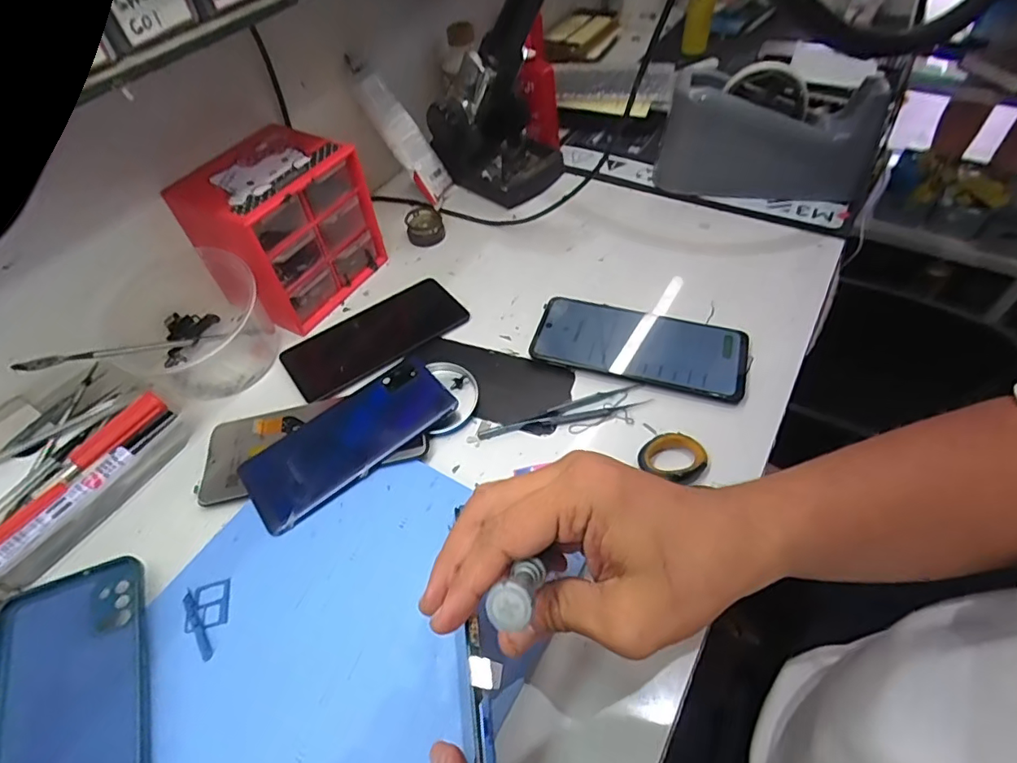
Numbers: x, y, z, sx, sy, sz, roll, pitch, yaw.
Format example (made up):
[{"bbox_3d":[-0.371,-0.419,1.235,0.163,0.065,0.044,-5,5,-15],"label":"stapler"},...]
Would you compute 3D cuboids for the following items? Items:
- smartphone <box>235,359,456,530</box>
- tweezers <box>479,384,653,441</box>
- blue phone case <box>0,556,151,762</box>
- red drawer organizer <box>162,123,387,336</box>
[{"bbox_3d":[-0.119,0.040,0.396,0.154,0.006,0.074,-37,55,-21],"label":"smartphone"},{"bbox_3d":[0.043,0.027,0.409,0.131,0.013,0.019,-13,50,-12],"label":"tweezers"},{"bbox_3d":[-0.235,0.179,0.279,0.077,0.011,0.162,-18,52,-16],"label":"blue phone case"},{"bbox_3d":[-0.202,-0.140,0.483,0.107,0.115,0.130,22,53,18],"label":"red drawer organizer"}]

